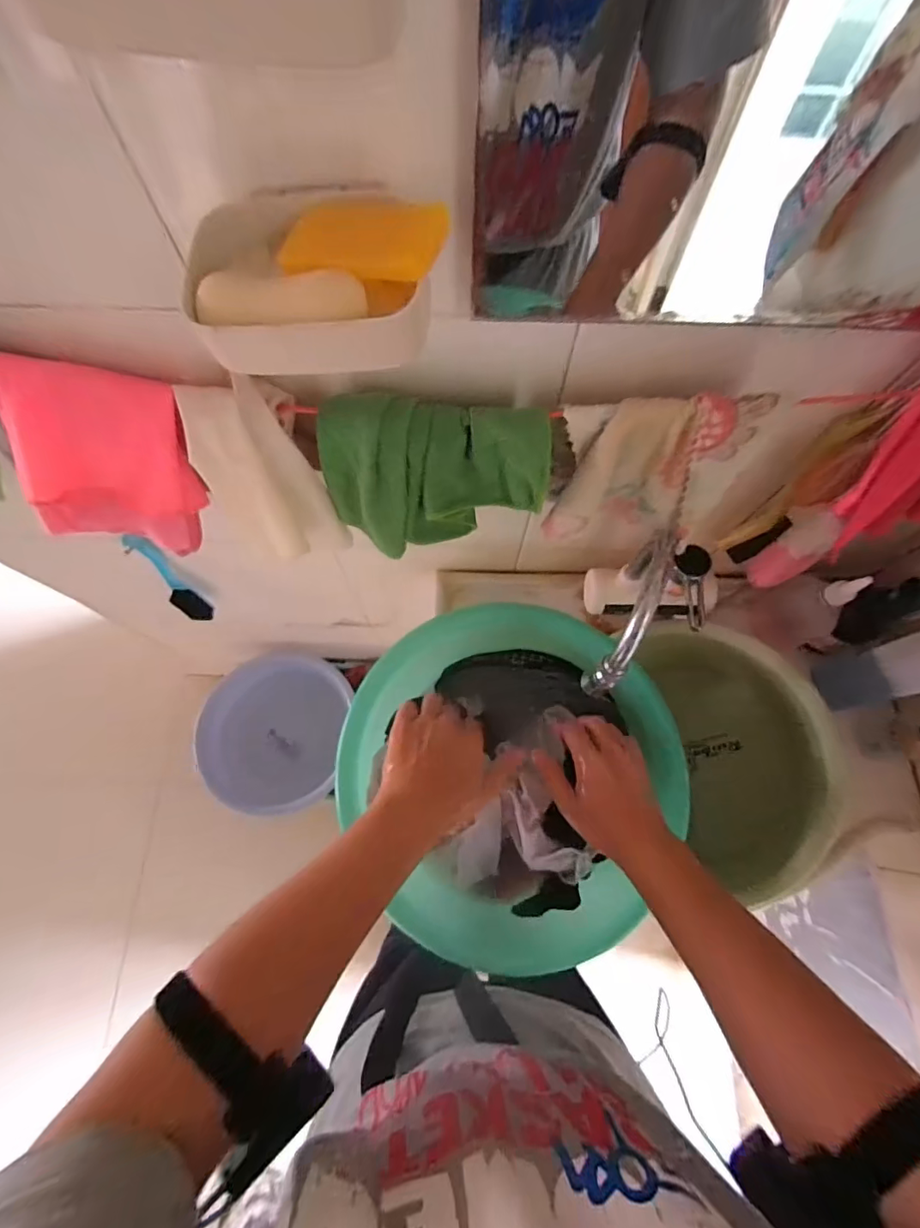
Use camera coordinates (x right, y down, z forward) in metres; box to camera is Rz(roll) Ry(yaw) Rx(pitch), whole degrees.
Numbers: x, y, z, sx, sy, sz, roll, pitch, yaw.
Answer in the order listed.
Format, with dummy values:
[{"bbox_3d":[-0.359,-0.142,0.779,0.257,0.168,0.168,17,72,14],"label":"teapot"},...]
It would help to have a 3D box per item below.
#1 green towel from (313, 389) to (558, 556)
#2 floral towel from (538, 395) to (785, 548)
[{"bbox_3d":[-0.022,-0.106,0.396,0.173,0.132,0.028,3,44,-3],"label":"green towel"},{"bbox_3d":[0.146,-0.102,0.401,0.135,0.160,0.048,0,69,0],"label":"floral towel"}]

